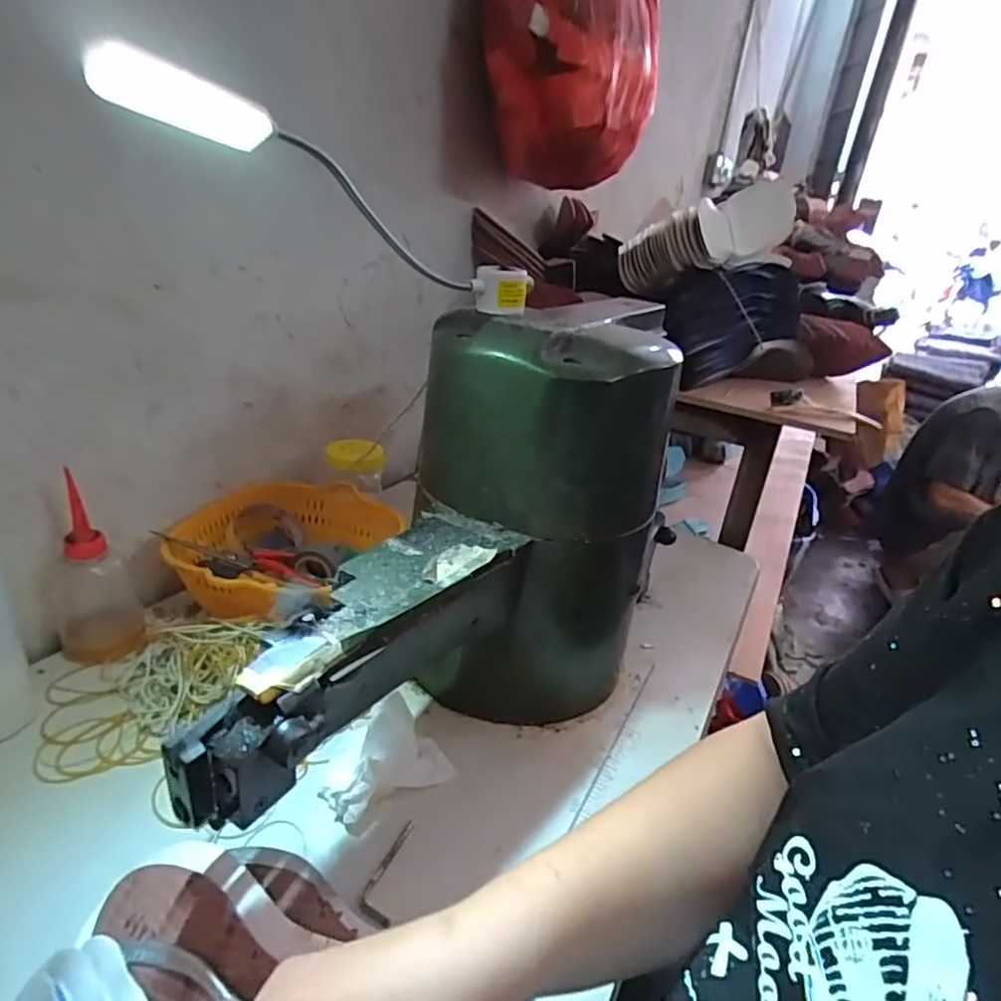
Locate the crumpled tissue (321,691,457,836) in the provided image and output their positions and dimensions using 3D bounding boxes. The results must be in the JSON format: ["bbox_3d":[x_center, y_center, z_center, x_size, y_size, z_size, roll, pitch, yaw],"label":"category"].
[{"bbox_3d":[-0.092,0.201,0.466,0.072,0.032,0.091,27,33,37],"label":"crumpled tissue"}]

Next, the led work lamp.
[{"bbox_3d":[-0.083,-0.183,0.380,0.044,0.039,0.307,25,8,34],"label":"led work lamp"}]

